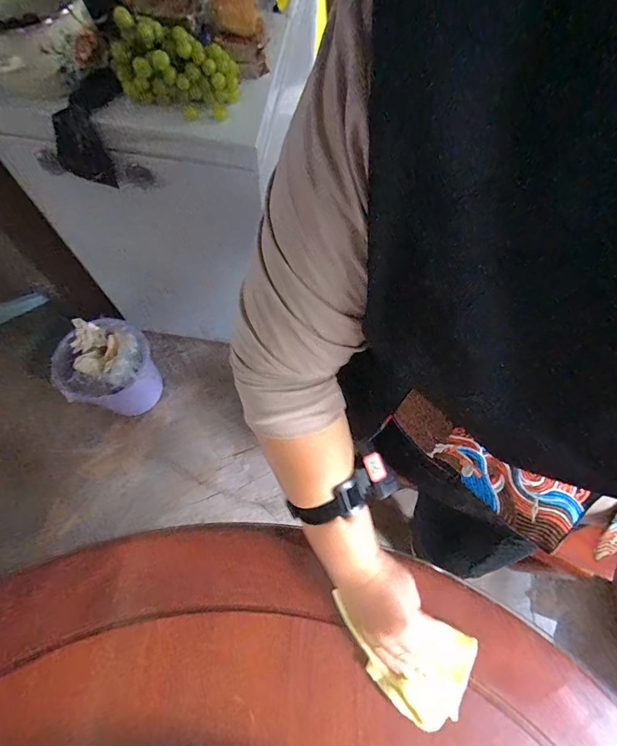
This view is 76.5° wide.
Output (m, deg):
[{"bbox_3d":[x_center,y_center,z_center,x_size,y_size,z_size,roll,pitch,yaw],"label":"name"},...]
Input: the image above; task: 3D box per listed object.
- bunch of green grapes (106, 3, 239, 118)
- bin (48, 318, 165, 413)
[{"bbox_3d":[-0.224,-0.501,0.647,0.194,0.109,0.083,-3,69,-4],"label":"bunch of green grapes"},{"bbox_3d":[-0.587,-0.009,1.188,0.244,0.240,0.230,1,69,-3],"label":"bin"}]

